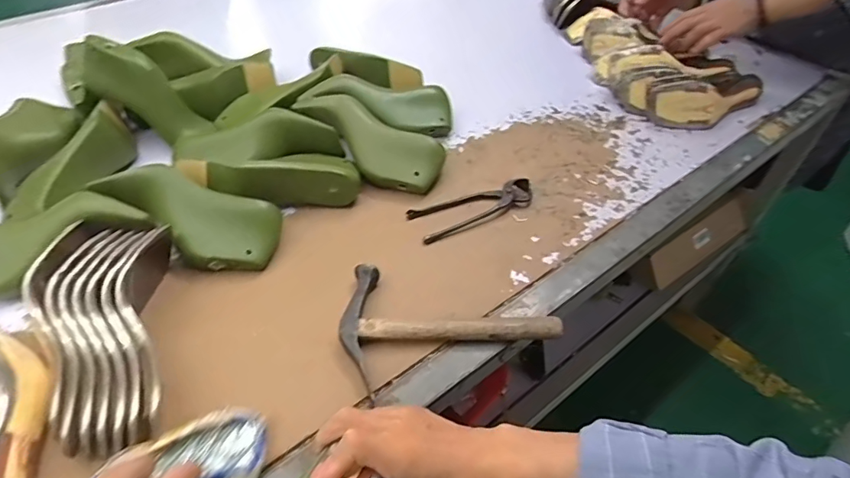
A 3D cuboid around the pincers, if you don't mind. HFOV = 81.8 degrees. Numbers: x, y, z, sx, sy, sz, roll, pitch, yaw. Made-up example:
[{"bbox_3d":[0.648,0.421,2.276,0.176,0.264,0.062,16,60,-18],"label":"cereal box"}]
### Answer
[{"bbox_3d":[0.069,-0.042,0.648,0.169,0.014,0.057,-19,51,-17],"label":"pincers"}]

